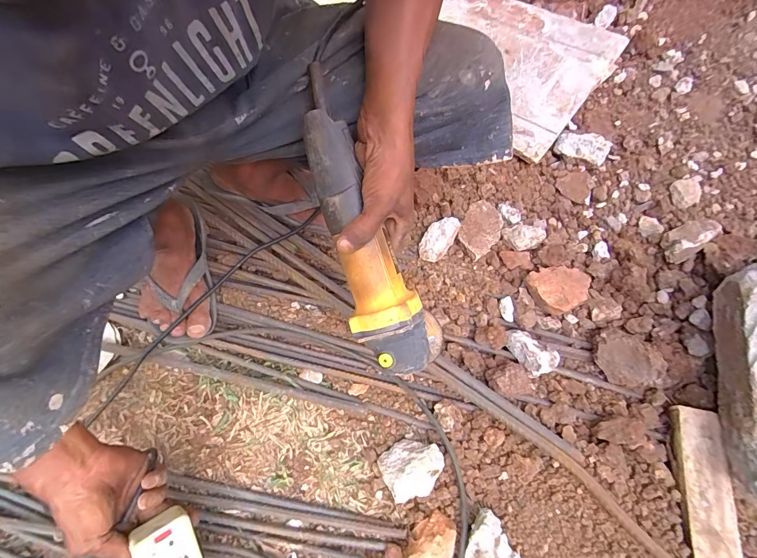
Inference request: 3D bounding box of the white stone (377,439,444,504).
[{"bbox_3d":[0.044,0.247,0.472,0.077,0.044,0.066,-21,65,-14],"label":"white stone"}]

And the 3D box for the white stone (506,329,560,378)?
[{"bbox_3d":[0.223,0.101,0.525,0.046,0.041,0.077,-31,68,-18],"label":"white stone"}]

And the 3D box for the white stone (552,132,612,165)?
[{"bbox_3d":[0.350,-0.227,0.617,0.083,0.019,0.044,21,103,13],"label":"white stone"}]

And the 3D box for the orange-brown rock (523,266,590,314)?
[{"bbox_3d":[0.290,0.012,0.570,0.094,0.032,0.075,-20,65,-13],"label":"orange-brown rock"}]

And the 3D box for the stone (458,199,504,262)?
[{"bbox_3d":[0.178,-0.085,0.631,0.067,0.033,0.104,23,63,9],"label":"stone"}]

